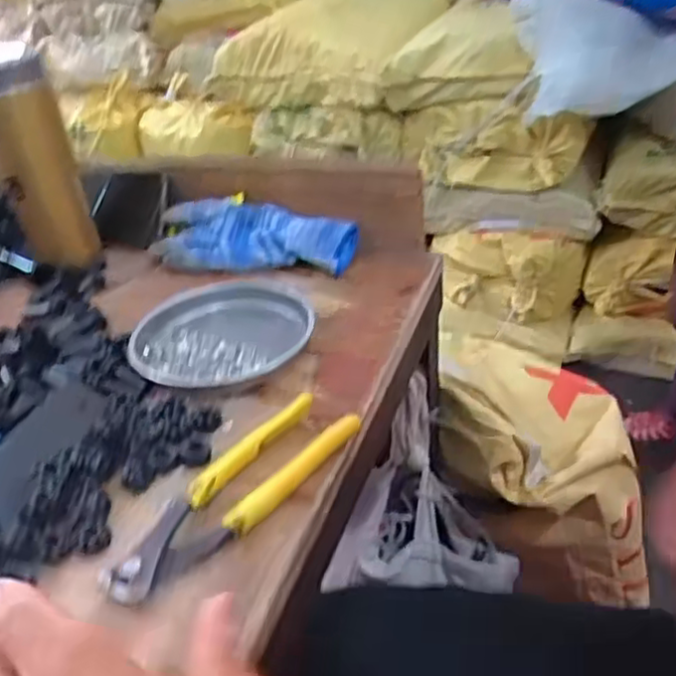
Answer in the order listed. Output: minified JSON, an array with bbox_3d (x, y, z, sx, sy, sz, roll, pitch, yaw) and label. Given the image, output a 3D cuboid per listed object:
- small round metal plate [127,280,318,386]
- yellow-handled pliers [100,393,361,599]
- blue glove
[{"bbox_3d":[-0.084,0.000,0.521,0.126,0.025,0.128,-2,33,1],"label":"small round metal plate"},{"bbox_3d":[-0.057,0.083,0.389,0.050,0.020,0.164,26,43,37],"label":"yellow-handled pliers"},{"bbox_3d":[-0.075,-0.087,0.634,0.184,0.037,0.078,1,33,6],"label":"blue glove"}]

